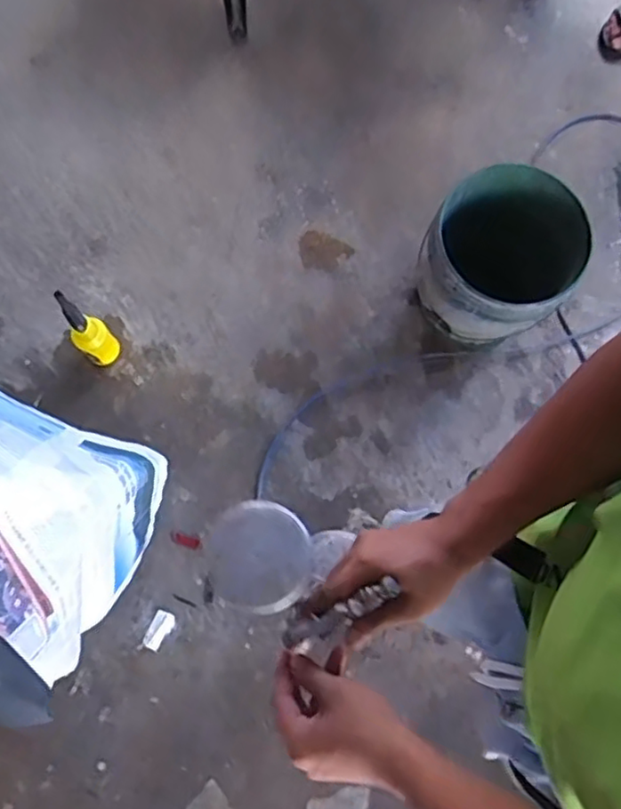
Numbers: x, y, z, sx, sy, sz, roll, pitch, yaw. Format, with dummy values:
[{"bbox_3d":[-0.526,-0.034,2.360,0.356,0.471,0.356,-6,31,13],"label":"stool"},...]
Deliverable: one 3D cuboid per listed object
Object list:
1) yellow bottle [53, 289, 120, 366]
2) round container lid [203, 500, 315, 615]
[{"bbox_3d":[-0.472,-0.150,1.389,0.087,0.245,0.078,43,80,8],"label":"yellow bottle"},{"bbox_3d":[-0.037,0.110,0.473,0.077,0.009,0.075,0,77,-1],"label":"round container lid"}]

